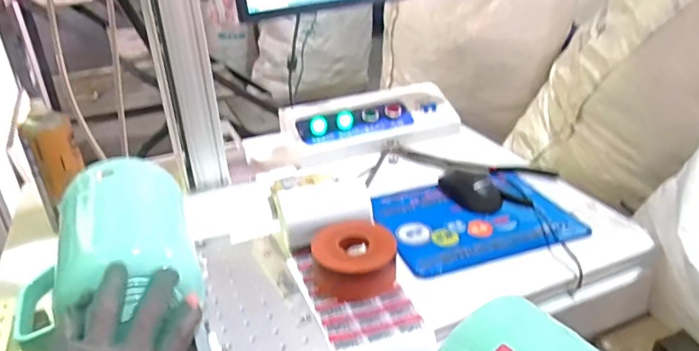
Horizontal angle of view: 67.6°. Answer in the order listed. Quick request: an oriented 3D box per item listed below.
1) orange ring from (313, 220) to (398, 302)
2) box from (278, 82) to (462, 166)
[{"bbox_3d":[0.006,0.100,0.622,0.095,0.052,0.095,-5,28,-3],"label":"orange ring"},{"bbox_3d":[0.039,-0.100,0.965,0.321,0.067,0.128,-14,30,-18],"label":"box"}]

